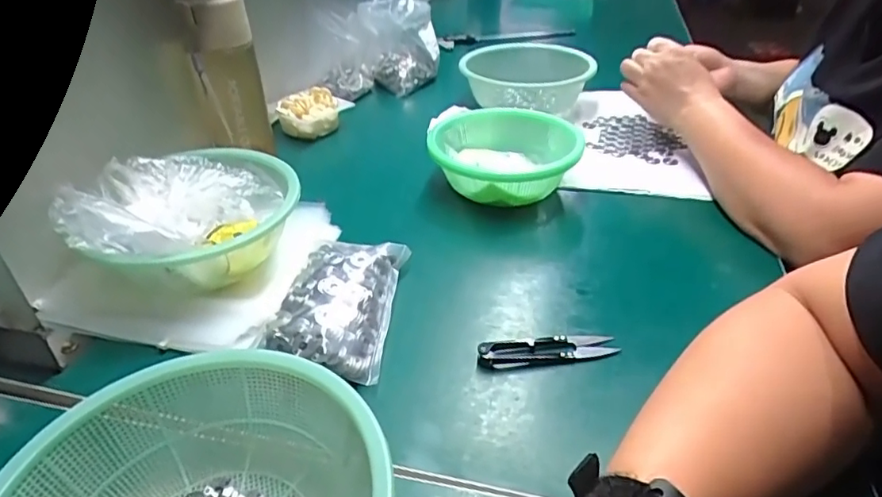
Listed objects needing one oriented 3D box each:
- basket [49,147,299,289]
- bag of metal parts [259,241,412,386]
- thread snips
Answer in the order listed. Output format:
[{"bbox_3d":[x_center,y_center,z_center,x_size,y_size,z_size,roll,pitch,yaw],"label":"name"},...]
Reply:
[{"bbox_3d":[-0.213,-0.030,0.491,0.164,0.095,0.180,-3,35,-3],"label":"basket"},{"bbox_3d":[-0.080,0.038,0.438,0.084,0.031,0.139,2,35,5],"label":"bag of metal parts"},{"bbox_3d":[0.080,0.075,0.411,0.101,0.010,0.022,-6,35,-6],"label":"thread snips"}]

